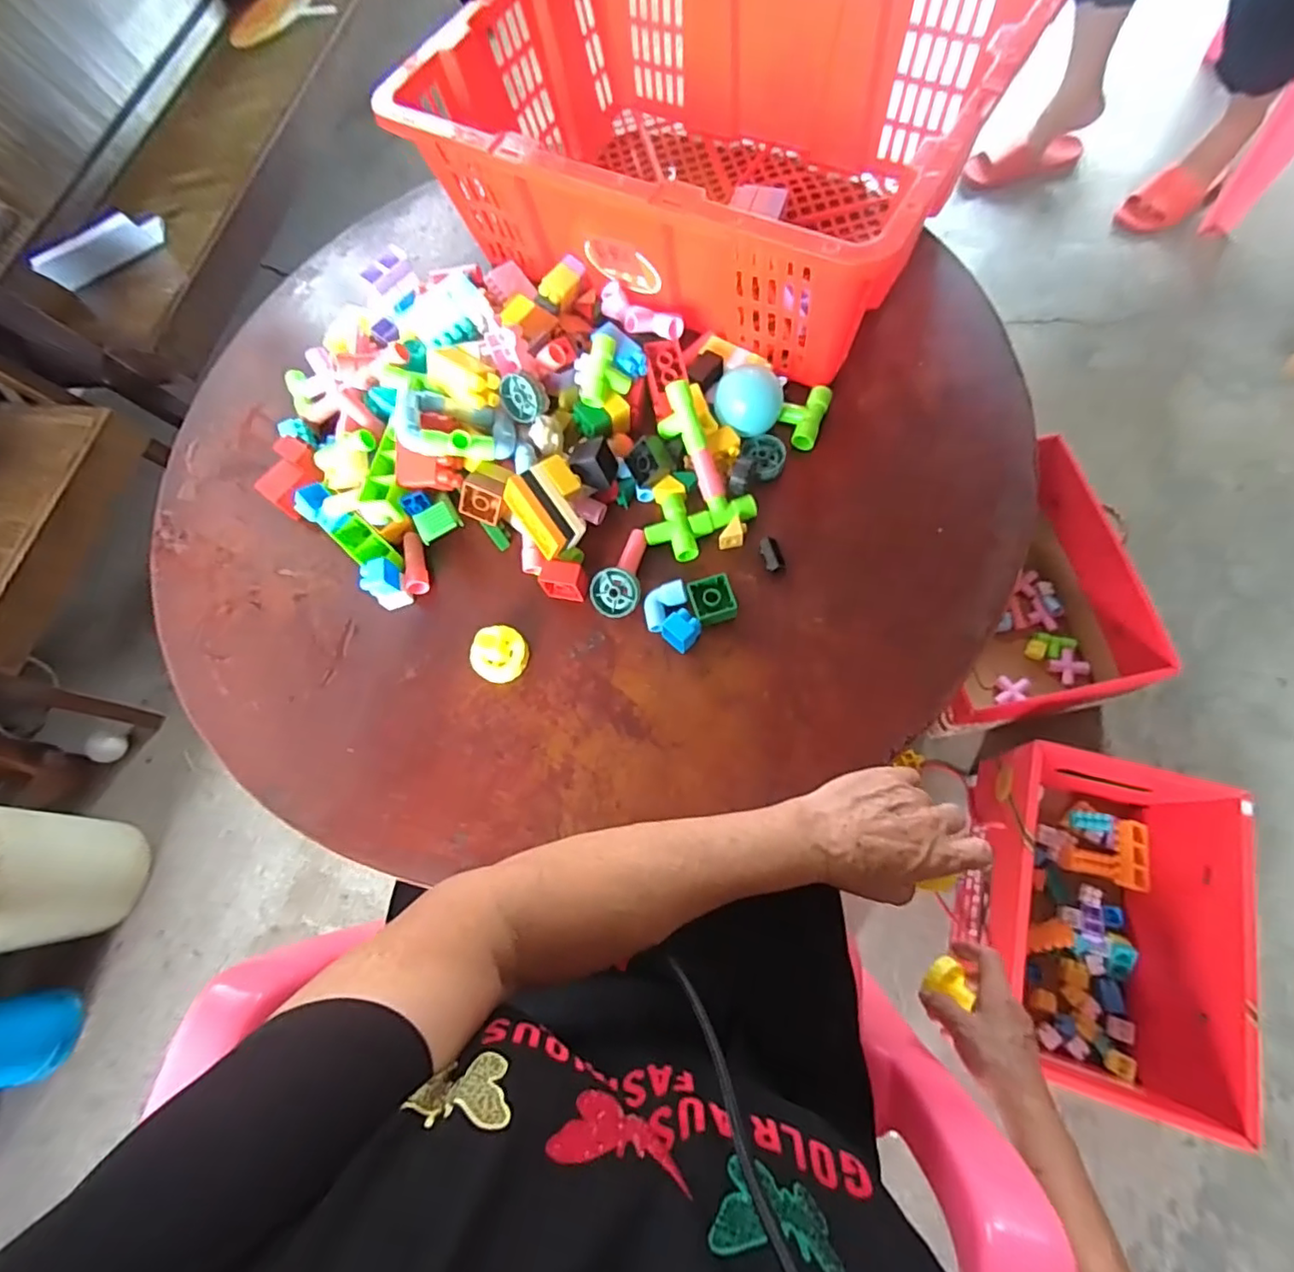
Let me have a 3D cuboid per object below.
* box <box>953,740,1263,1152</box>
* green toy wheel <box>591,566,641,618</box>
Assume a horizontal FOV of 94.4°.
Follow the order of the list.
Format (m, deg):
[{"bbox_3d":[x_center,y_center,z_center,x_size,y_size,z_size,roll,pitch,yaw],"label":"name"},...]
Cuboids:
[{"bbox_3d":[0.557,0.353,0.766,0.241,0.201,0.389,14,73,12],"label":"box"},{"bbox_3d":[-0.026,-0.035,0.484,0.039,0.006,0.039,2,102,9],"label":"green toy wheel"}]

